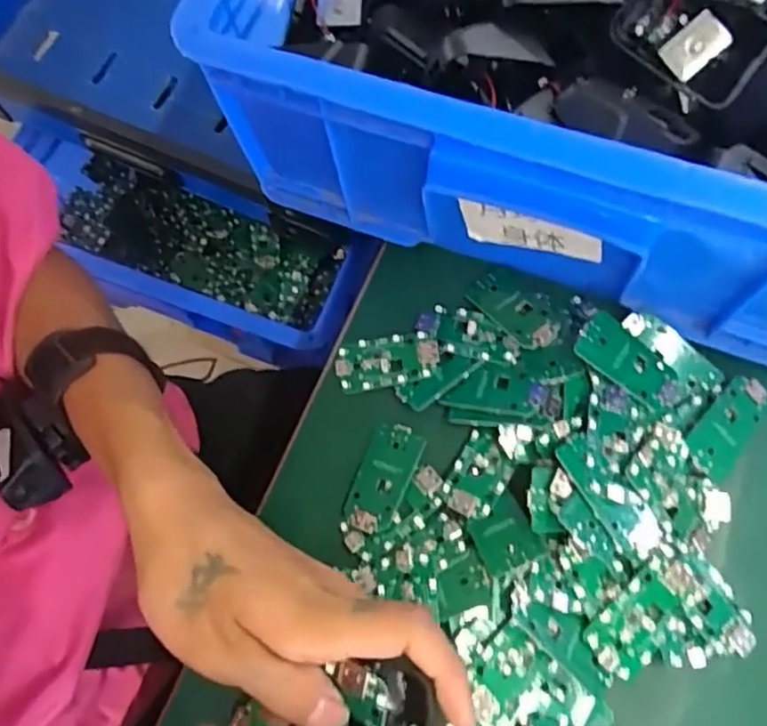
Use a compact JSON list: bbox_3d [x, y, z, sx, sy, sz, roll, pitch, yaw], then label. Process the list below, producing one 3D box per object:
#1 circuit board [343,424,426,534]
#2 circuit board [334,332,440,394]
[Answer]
[{"bbox_3d":[-0.001,0.066,0.368,0.030,0.005,0.063,23,75,9],"label":"circuit board"},{"bbox_3d":[0.002,0.000,0.392,0.064,0.004,0.031,-9,70,12],"label":"circuit board"}]

